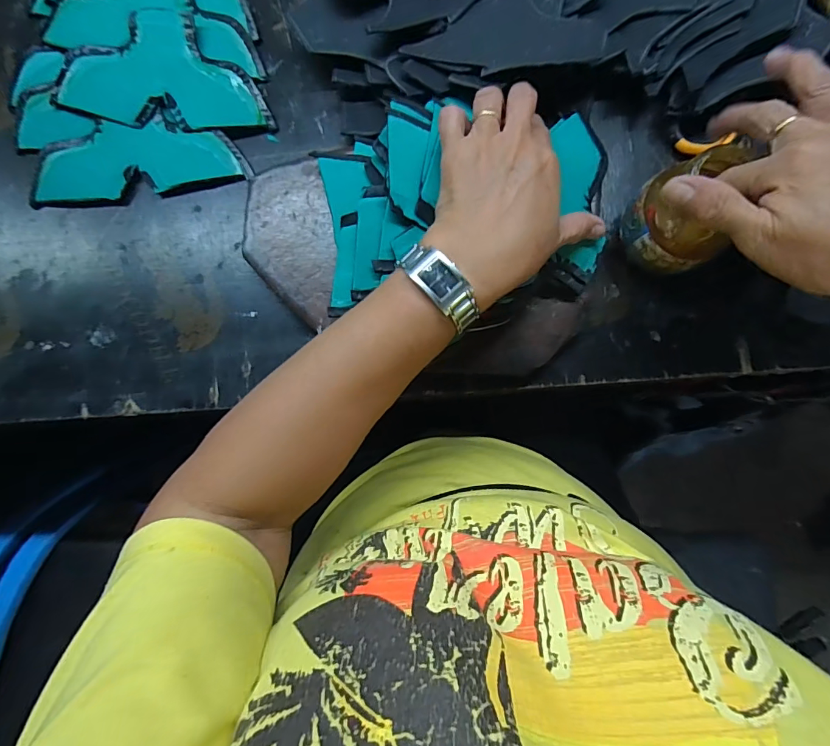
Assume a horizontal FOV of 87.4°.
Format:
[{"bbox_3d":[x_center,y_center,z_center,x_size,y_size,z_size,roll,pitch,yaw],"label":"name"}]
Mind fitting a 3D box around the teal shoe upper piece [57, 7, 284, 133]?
[{"bbox_3d":[-0.200,-0.243,0.347,0.157,0.012,0.084,2,86,0],"label":"teal shoe upper piece"}]

